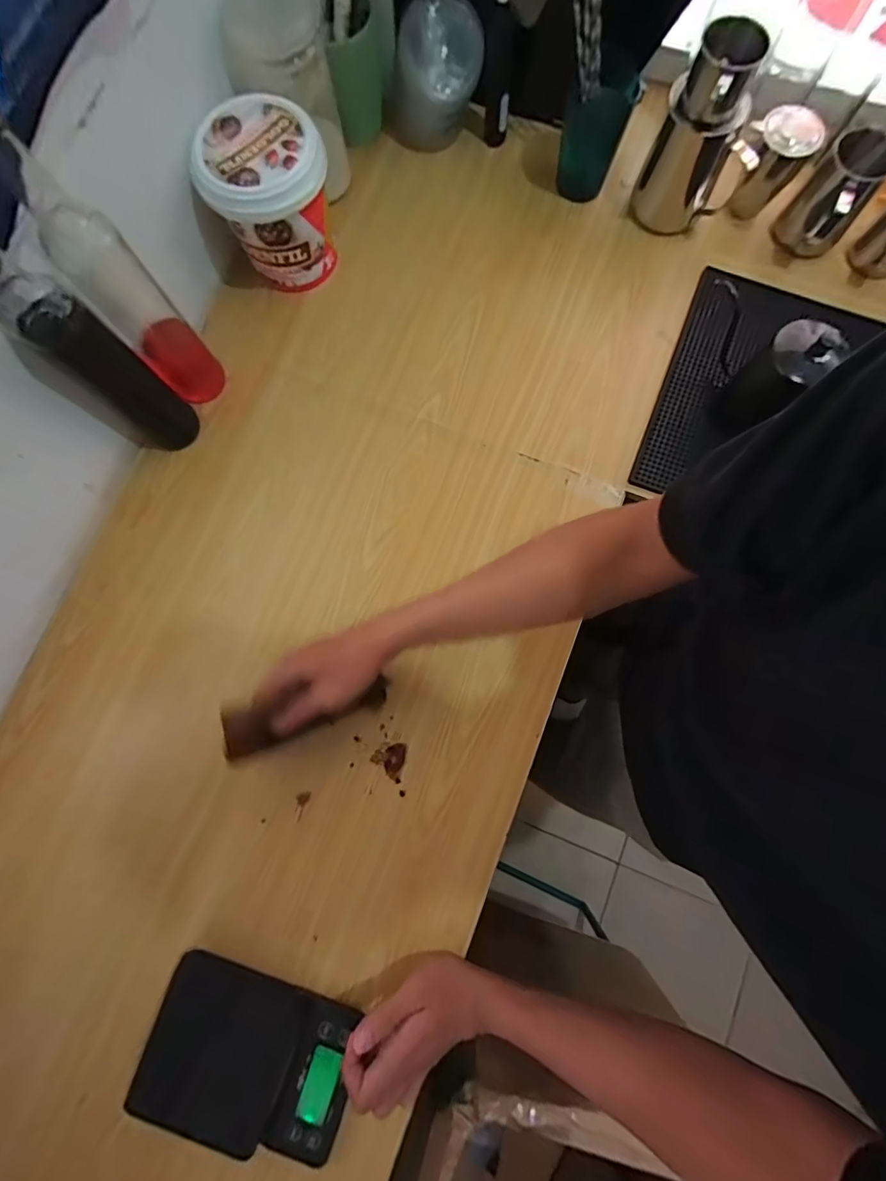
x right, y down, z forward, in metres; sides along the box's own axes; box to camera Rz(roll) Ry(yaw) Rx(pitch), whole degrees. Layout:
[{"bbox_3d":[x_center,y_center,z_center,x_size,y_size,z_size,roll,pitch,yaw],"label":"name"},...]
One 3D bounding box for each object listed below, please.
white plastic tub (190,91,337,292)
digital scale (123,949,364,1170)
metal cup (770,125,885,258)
[{"bbox_3d":[-0.188,-0.433,0.529,0.125,0.139,0.129,0,79,1],"label":"white plastic tub"},{"bbox_3d":[-0.180,0.439,0.433,0.186,0.034,0.125,19,80,5],"label":"digital scale"},{"bbox_3d":[0.439,-0.441,0.530,0.080,0.096,0.068,-44,82,-6],"label":"metal cup"}]

